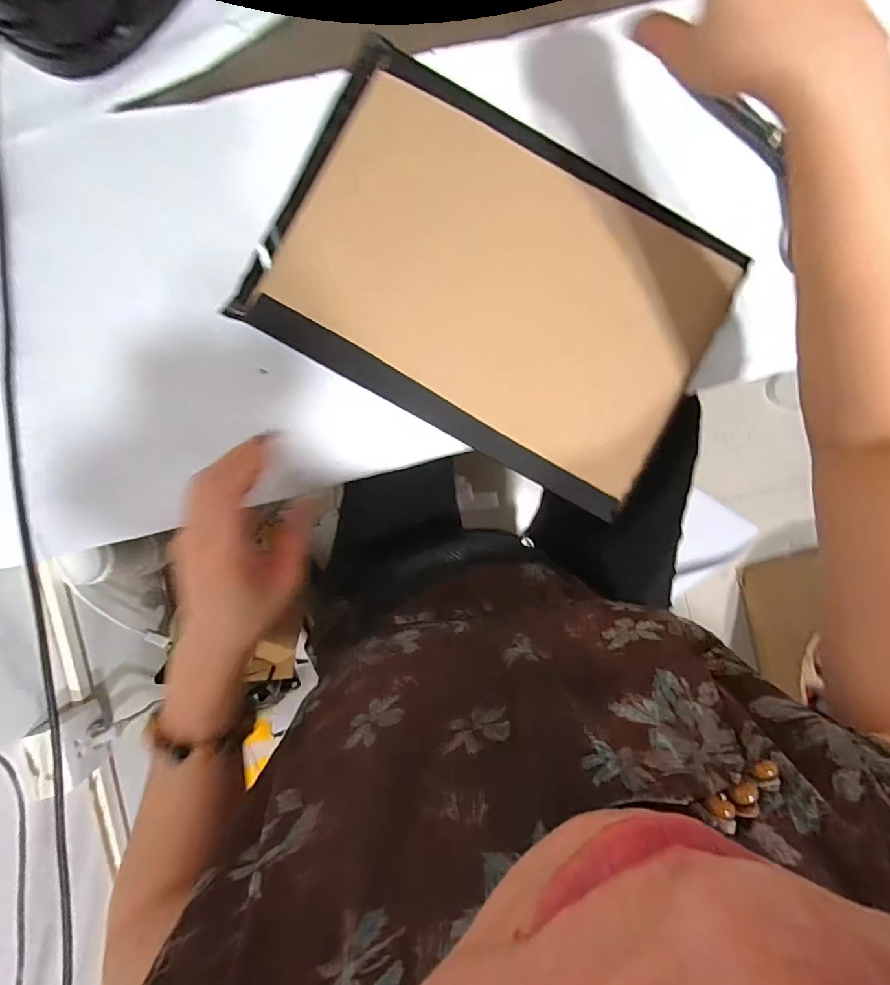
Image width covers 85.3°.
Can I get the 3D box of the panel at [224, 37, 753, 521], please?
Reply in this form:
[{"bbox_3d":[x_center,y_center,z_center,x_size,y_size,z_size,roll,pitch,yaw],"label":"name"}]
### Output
[{"bbox_3d":[0.047,-0.179,0.412,0.368,0.023,0.262,29,90,-4],"label":"panel"}]

